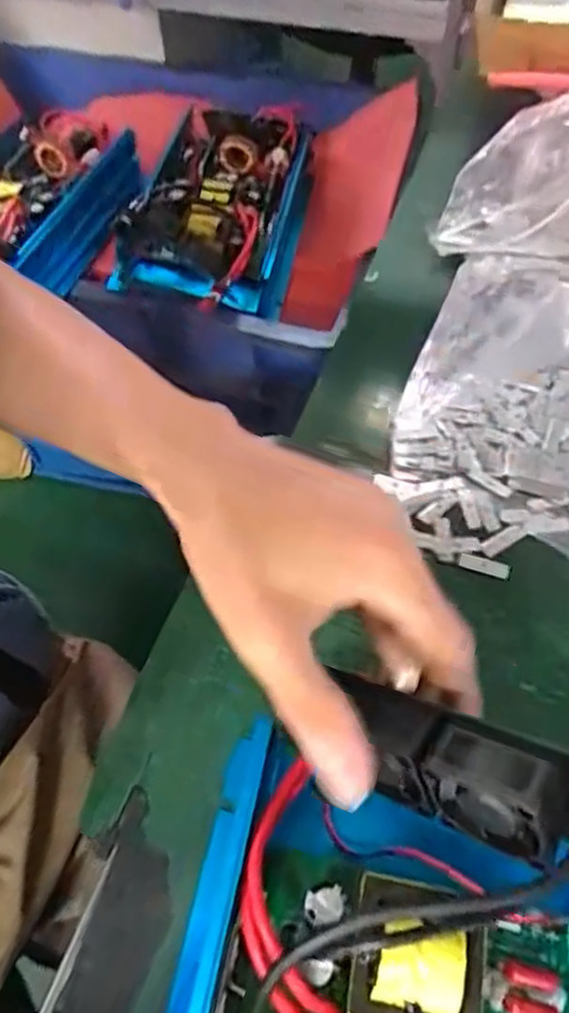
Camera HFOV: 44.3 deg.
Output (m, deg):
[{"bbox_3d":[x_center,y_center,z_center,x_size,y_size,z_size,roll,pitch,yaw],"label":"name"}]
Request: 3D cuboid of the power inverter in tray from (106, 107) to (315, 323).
[{"bbox_3d":[-0.065,-0.333,0.718,0.158,0.087,0.277,8,61,8],"label":"power inverter in tray"}]

